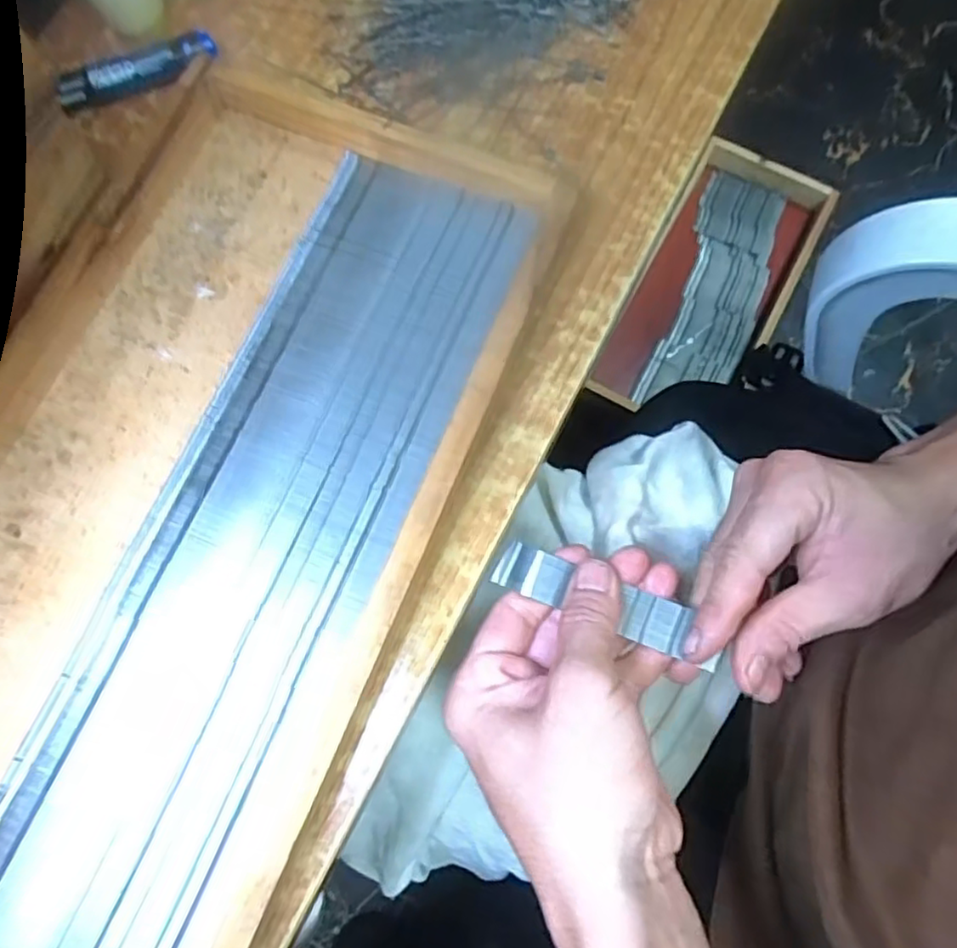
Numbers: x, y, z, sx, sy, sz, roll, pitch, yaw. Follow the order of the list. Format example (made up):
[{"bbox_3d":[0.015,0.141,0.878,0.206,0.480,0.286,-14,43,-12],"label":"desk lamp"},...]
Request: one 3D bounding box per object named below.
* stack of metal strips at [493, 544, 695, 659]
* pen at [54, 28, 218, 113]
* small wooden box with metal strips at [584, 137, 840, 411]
[{"bbox_3d":[0.049,0.053,0.288,0.085,0.006,0.022,19,75,9],"label":"stack of metal strips"},{"bbox_3d":[-0.173,-0.203,0.329,0.081,0.016,0.016,-18,76,-5],"label":"pen"},{"bbox_3d":[0.337,-0.260,0.916,0.186,0.051,0.441,27,76,6],"label":"small wooden box with metal strips"}]

